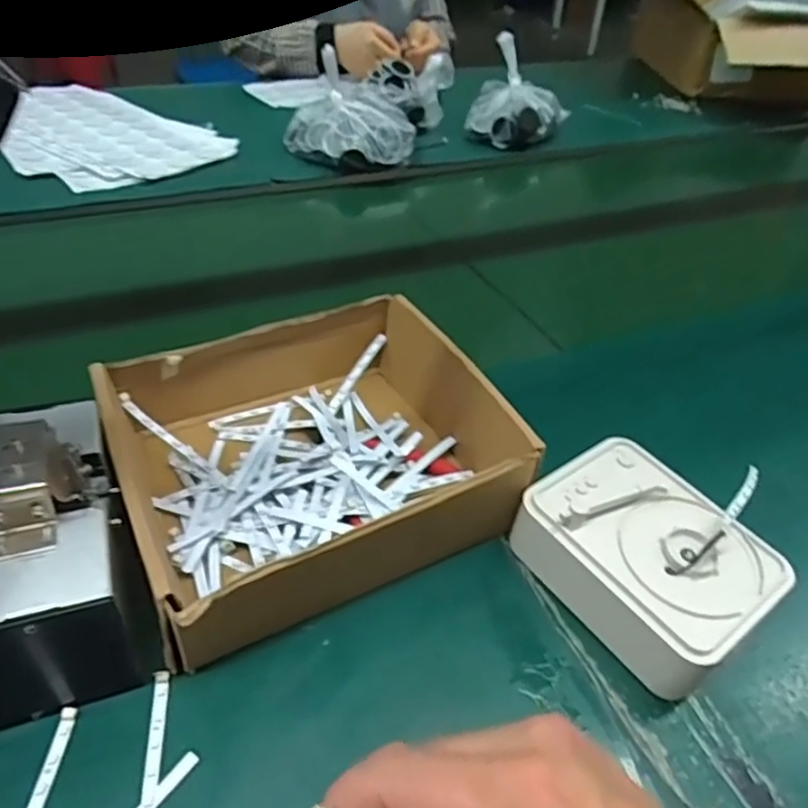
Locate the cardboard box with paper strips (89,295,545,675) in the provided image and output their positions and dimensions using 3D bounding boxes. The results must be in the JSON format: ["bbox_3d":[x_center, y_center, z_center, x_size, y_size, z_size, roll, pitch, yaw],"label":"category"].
[{"bbox_3d":[-0.058,0.028,0.397,0.208,0.077,0.178,-19,46,-25],"label":"cardboard box with paper strips"}]

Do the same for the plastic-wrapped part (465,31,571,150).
[{"bbox_3d":[0.161,-0.431,0.930,0.127,0.113,0.118,16,42,13],"label":"plastic-wrapped part"}]

